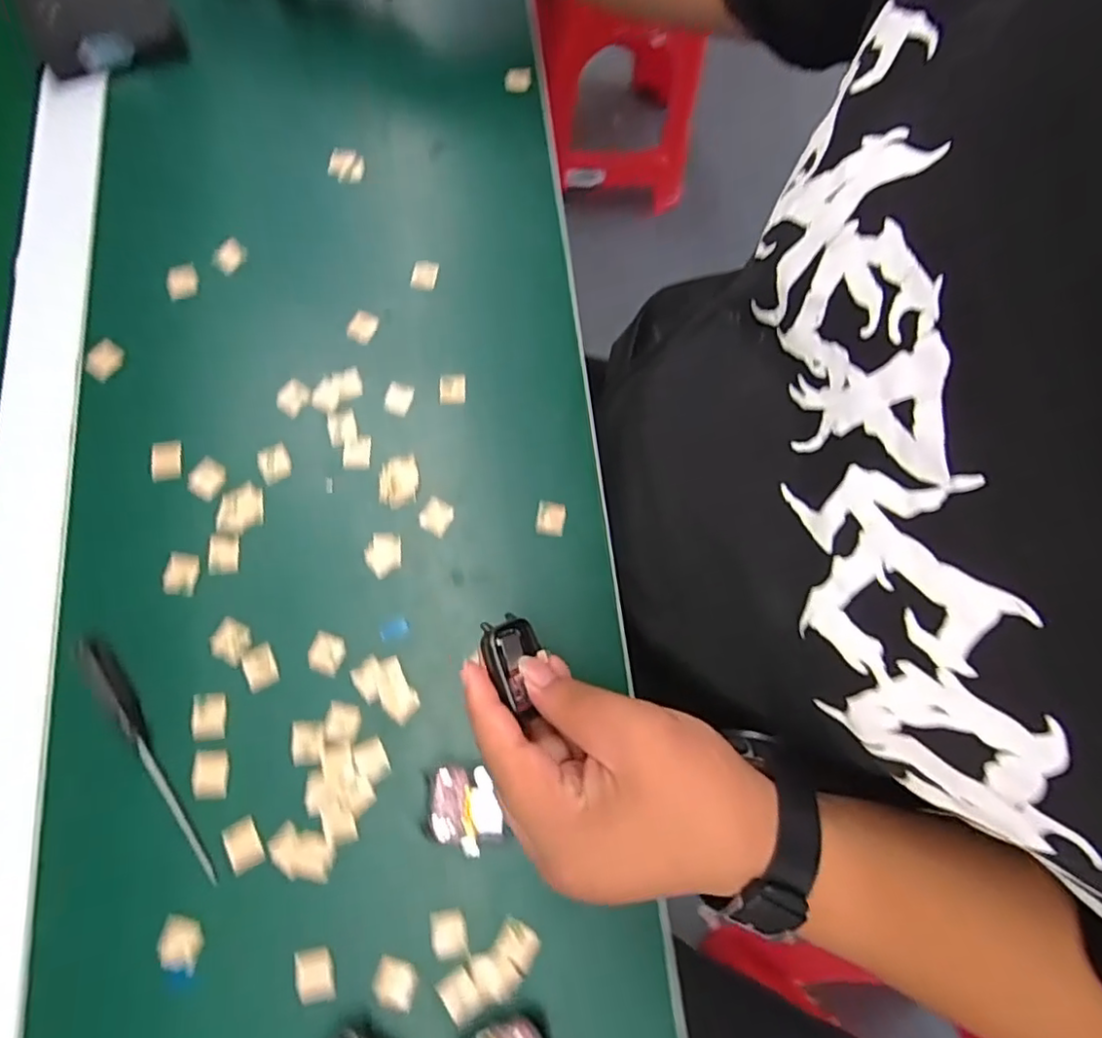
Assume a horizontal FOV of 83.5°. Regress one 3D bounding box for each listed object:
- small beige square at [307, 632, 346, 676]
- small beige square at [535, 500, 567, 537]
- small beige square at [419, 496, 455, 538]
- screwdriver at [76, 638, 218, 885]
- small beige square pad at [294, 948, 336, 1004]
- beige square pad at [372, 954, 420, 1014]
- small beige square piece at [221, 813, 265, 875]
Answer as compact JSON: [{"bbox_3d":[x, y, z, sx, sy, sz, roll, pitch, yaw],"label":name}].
[{"bbox_3d":[-0.120,0.071,0.330,0.018,0.004,0.020,20,73,2],"label":"small beige square"},{"bbox_3d":[0.000,0.000,0.364,0.017,0.004,0.020,10,73,-1],"label":"small beige square"},{"bbox_3d":[-0.066,-0.001,0.357,0.017,0.004,0.019,29,74,5],"label":"small beige square"},{"bbox_3d":[-0.202,0.118,0.307,0.012,0.018,0.132,-32,78,-12],"label":"screwdriver"},{"bbox_3d":[-0.112,0.215,0.290,0.017,0.004,0.021,-14,75,-8],"label":"small beige square pad"},{"bbox_3d":[-0.074,0.220,0.293,0.020,0.004,0.018,16,73,1],"label":"beige square pad"},{"bbox_3d":[-0.152,0.160,0.303,0.016,0.004,0.023,-25,77,-11],"label":"small beige square piece"}]

